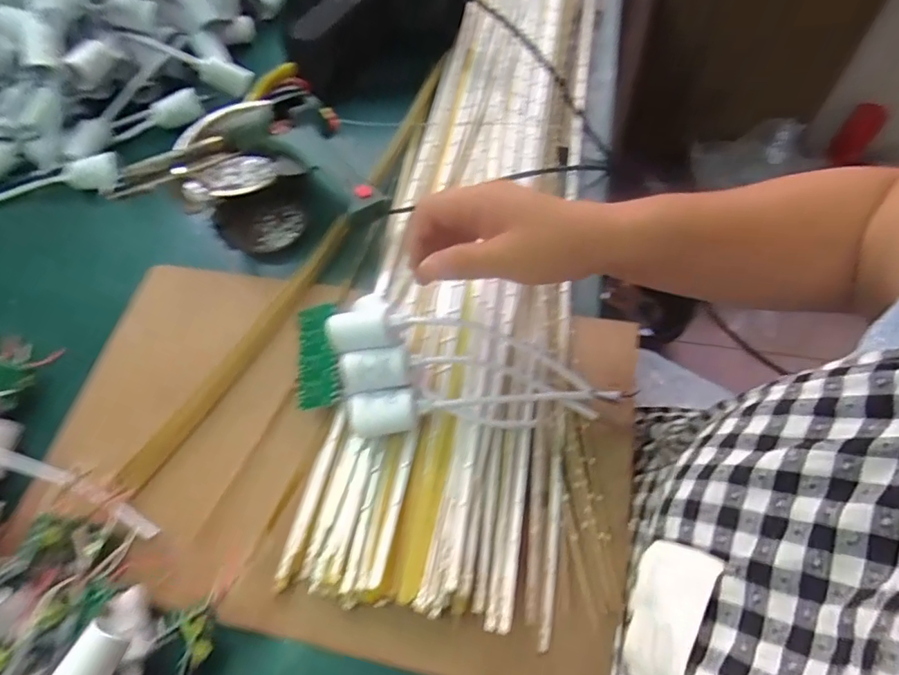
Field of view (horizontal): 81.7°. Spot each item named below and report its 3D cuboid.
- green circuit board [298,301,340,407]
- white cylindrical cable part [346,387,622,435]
[{"bbox_3d":[-0.101,0.013,0.400,0.036,0.004,0.081,-17,64,19],"label":"green circuit board"},{"bbox_3d":[0.023,0.045,0.367,0.186,0.027,0.028,-9,62,1],"label":"white cylindrical cable part"}]

